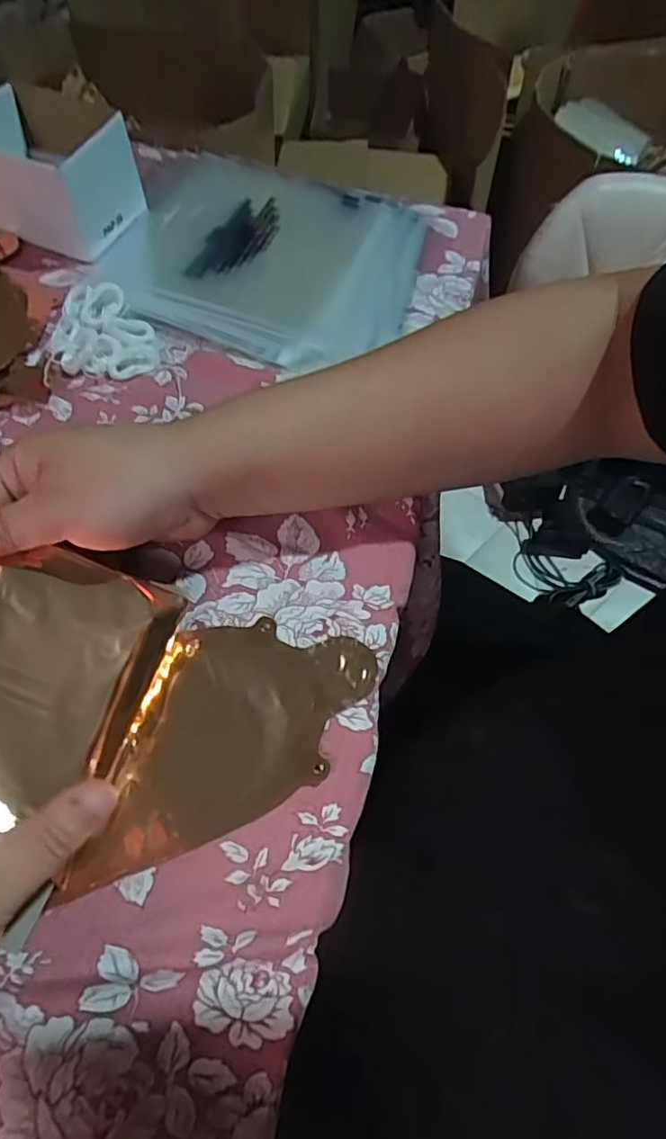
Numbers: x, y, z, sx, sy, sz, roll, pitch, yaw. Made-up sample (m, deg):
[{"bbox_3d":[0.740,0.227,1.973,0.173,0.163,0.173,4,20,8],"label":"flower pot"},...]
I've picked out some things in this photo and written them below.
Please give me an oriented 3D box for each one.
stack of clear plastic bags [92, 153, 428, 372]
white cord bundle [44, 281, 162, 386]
[{"bbox_3d":[-0.061,-0.277,0.528,0.258,0.019,0.223,13,61,4],"label":"stack of clear plastic bags"},{"bbox_3d":[-0.185,-0.191,0.475,0.081,0.018,0.098,-11,63,-10],"label":"white cord bundle"}]

